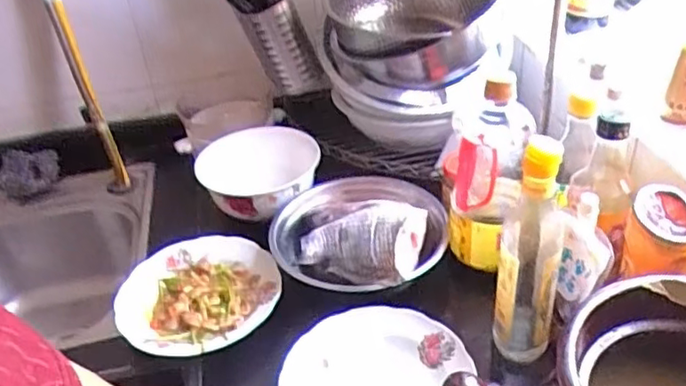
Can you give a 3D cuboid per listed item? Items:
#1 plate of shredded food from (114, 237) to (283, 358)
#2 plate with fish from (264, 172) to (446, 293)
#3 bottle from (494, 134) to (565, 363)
[{"bbox_3d":[-0.178,0.123,0.765,0.194,0.023,0.182,-5,36,3],"label":"plate of shredded food"},{"bbox_3d":[0.017,0.036,0.787,0.217,0.059,0.222,-5,36,3],"label":"plate with fish"},{"bbox_3d":[0.190,0.061,0.628,0.059,0.259,0.063,8,38,20],"label":"bottle"}]

